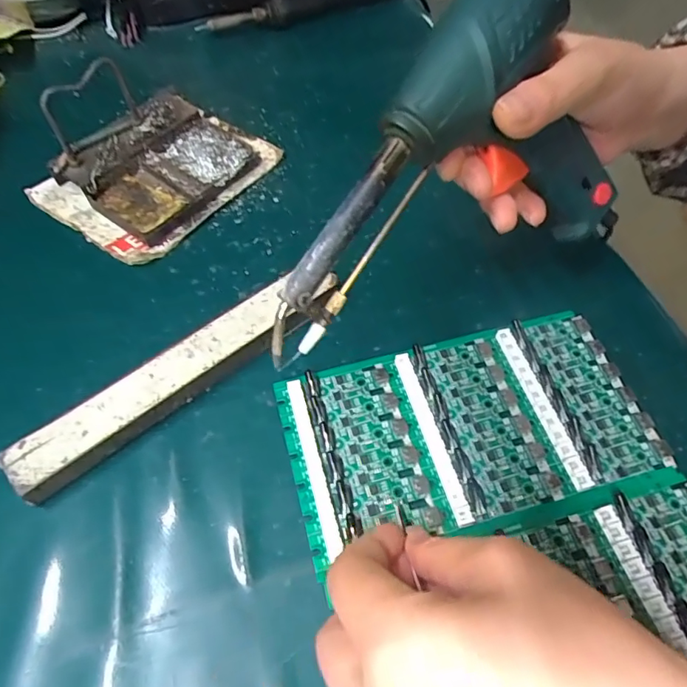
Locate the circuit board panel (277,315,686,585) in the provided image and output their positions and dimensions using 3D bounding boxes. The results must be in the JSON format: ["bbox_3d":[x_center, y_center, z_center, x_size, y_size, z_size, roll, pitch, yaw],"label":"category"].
[{"bbox_3d":[0.066,0.043,0.263,0.187,0.006,0.106,-12,58,-8],"label":"circuit board panel"}]

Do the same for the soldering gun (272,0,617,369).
[{"bbox_3d":[0.042,-0.083,0.225,0.201,0.131,0.035,-26,39,-16],"label":"soldering gun"}]

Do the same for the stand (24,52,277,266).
[{"bbox_3d":[-0.139,-0.144,0.346,0.122,0.070,0.148,33,63,19],"label":"stand"}]

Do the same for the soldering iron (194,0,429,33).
[{"bbox_3d":[-0.027,-0.337,0.494,0.234,0.026,0.022,-17,58,-12],"label":"soldering iron"}]

